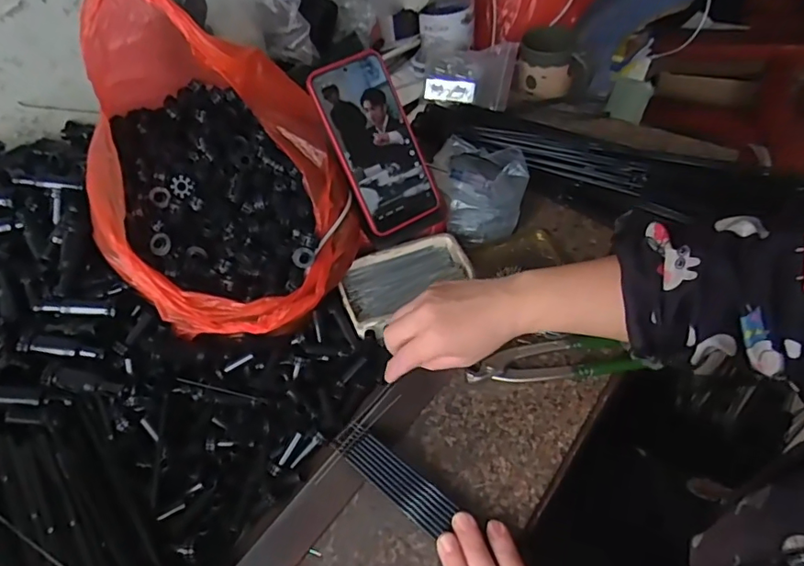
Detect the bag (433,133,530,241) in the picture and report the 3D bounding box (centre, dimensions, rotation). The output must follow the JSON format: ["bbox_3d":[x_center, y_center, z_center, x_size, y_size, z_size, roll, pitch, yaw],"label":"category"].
[{"bbox_3d":[0.090,-0.107,0.589,0.096,0.057,0.115,-10,50,-2],"label":"bag"}]

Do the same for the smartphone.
[{"bbox_3d":[-0.025,-0.132,0.504,0.073,0.163,0.015,-29,17,-17],"label":"smartphone"}]

